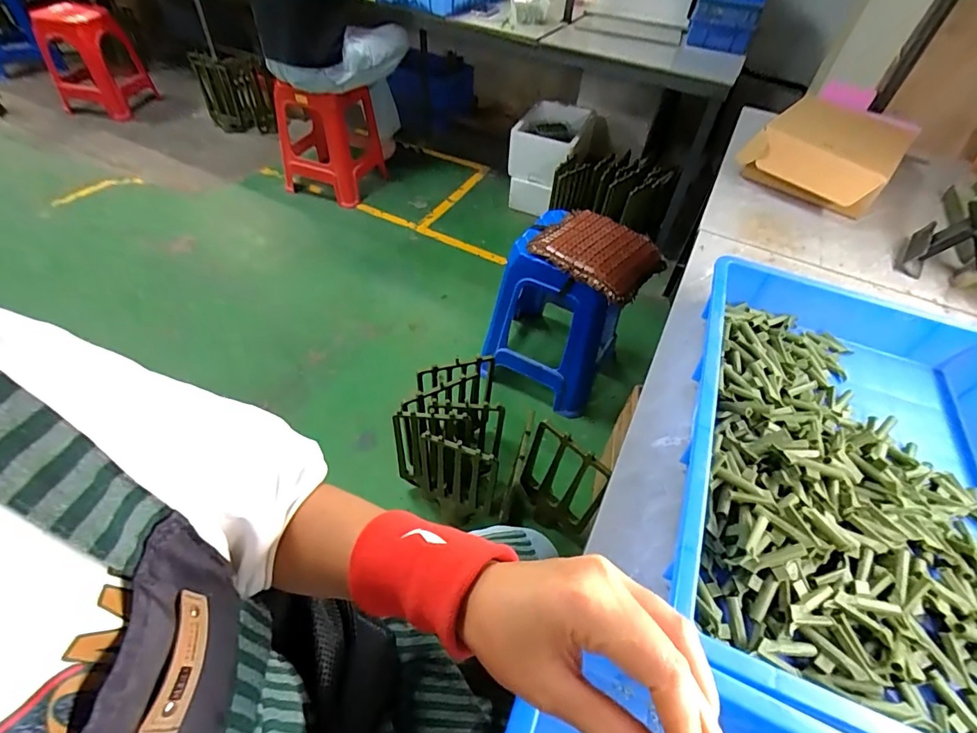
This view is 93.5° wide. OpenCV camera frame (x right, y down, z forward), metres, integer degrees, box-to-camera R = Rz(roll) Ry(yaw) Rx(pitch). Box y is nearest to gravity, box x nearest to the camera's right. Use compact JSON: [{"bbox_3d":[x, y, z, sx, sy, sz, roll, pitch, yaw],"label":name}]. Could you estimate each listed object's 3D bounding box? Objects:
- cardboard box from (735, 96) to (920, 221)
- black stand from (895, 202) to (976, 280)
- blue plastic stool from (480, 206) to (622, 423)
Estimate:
[{"bbox_3d":[0.763,-0.489,1.032,0.266,0.128,0.379,36,54,23],"label":"cardboard box"},{"bbox_3d":[0.830,-0.215,0.810,0.117,0.116,0.101,35,54,23],"label":"black stand"},{"bbox_3d":[0.228,-0.179,1.430,0.338,0.476,0.379,22,50,13],"label":"blue plastic stool"}]

